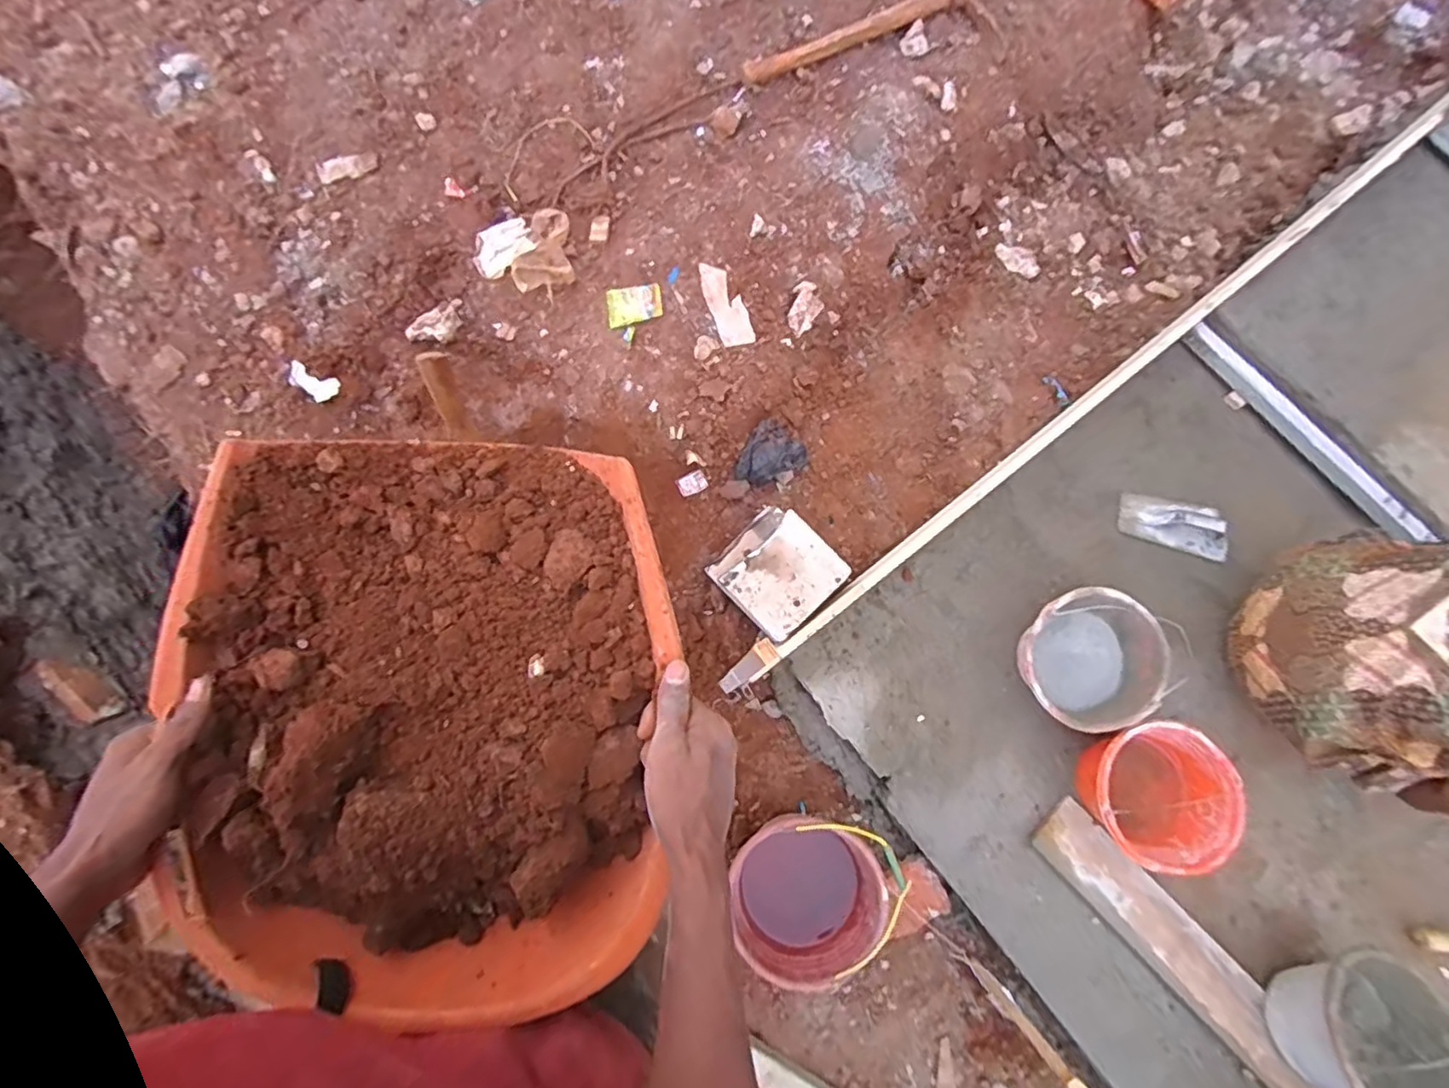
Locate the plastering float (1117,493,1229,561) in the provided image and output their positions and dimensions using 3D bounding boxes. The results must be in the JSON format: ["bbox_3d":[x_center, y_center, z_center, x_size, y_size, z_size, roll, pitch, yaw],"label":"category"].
[{"bbox_3d":[0.924,-0.040,1.325,0.219,0.039,0.086,14,78,1],"label":"plastering float"}]

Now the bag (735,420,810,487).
[{"bbox_3d":[0.100,-0.178,1.380,0.122,0.079,0.126,35,79,5],"label":"bag"}]

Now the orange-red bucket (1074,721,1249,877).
[{"bbox_3d":[0.749,0.438,1.167,0.223,0.165,0.232,1,78,-2],"label":"orange-red bucket"}]

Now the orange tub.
[{"bbox_3d":[-0.227,0.133,0.516,0.354,0.122,0.425,5,80,1],"label":"orange tub"}]

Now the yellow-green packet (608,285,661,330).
[{"bbox_3d":[-0.194,-0.512,1.398,0.115,0.017,0.087,-8,80,-1],"label":"yellow-green packet"}]

